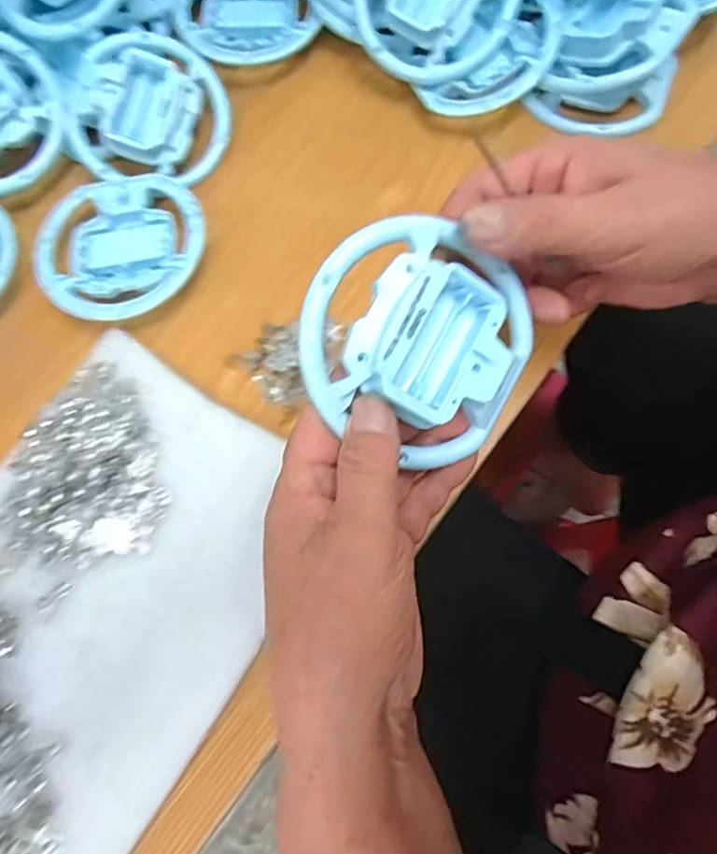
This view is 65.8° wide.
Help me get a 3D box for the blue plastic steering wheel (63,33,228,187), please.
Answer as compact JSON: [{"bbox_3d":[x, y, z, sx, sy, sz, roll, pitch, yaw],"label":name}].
[{"bbox_3d":[-0.135,-0.208,0.357,0.094,0.028,0.091,0,75,0],"label":"blue plastic steering wheel"}]

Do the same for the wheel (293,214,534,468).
[{"bbox_3d":[0.026,-0.038,0.230,0.093,0.030,0.093,0,92,-4],"label":"wheel"}]

